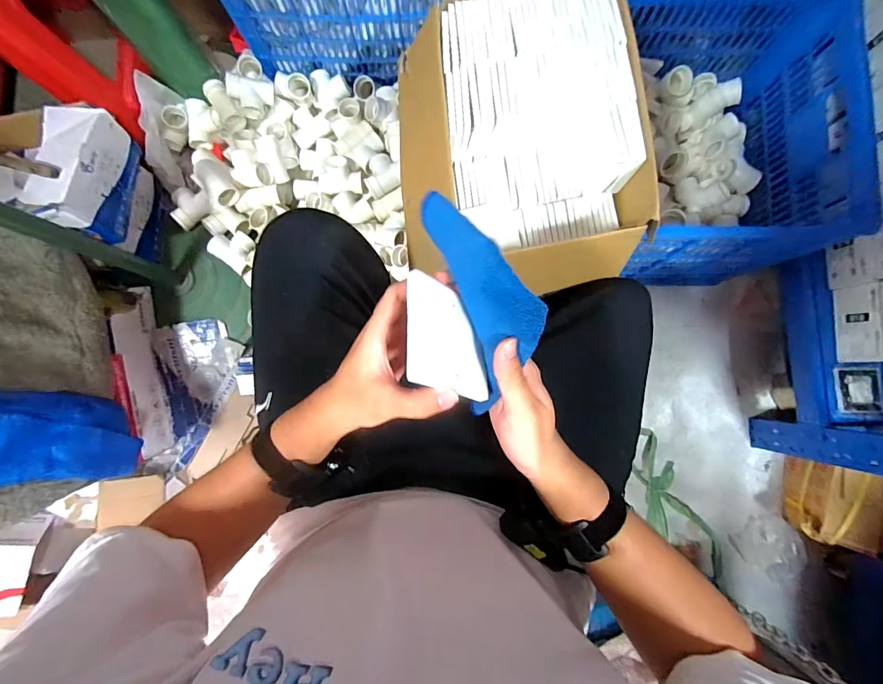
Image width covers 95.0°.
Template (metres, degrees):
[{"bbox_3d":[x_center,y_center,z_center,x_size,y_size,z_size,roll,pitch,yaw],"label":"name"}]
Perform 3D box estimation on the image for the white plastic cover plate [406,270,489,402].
[{"bbox_3d":[0.007,-0.003,0.312,0.078,0.006,0.086,15,64,-39],"label":"white plastic cover plate"}]

